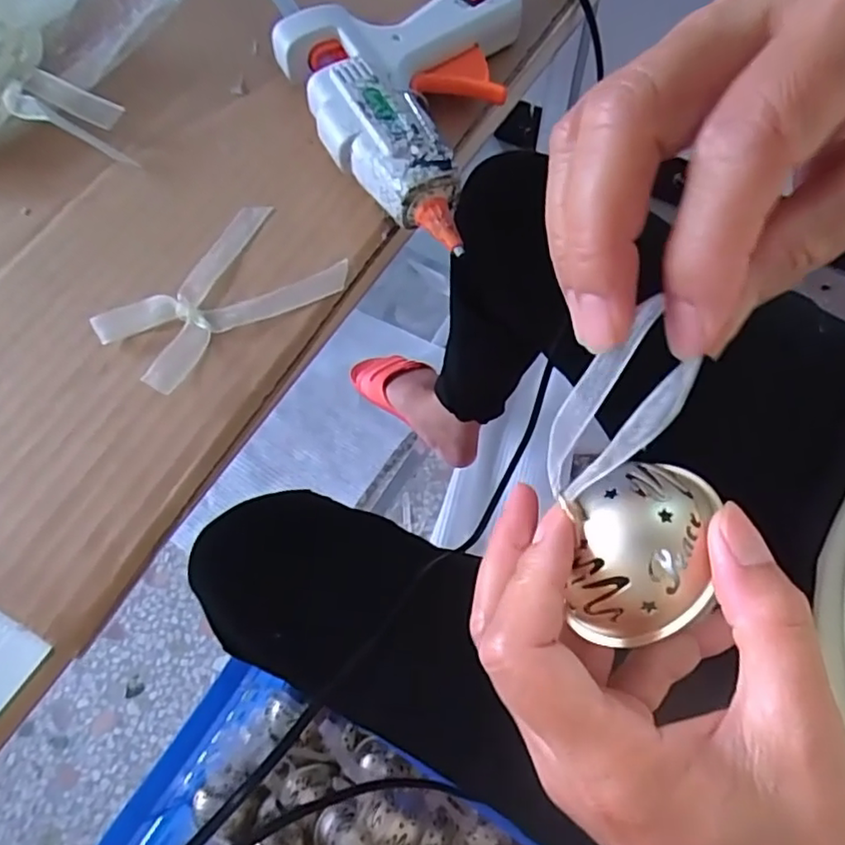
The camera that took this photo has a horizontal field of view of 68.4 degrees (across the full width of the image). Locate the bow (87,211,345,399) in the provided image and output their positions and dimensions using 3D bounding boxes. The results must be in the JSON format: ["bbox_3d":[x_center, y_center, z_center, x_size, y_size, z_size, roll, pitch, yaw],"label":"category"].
[{"bbox_3d":[-0.076,-0.048,0.231,0.052,0.011,0.081,41,73,19],"label":"bow"}]

